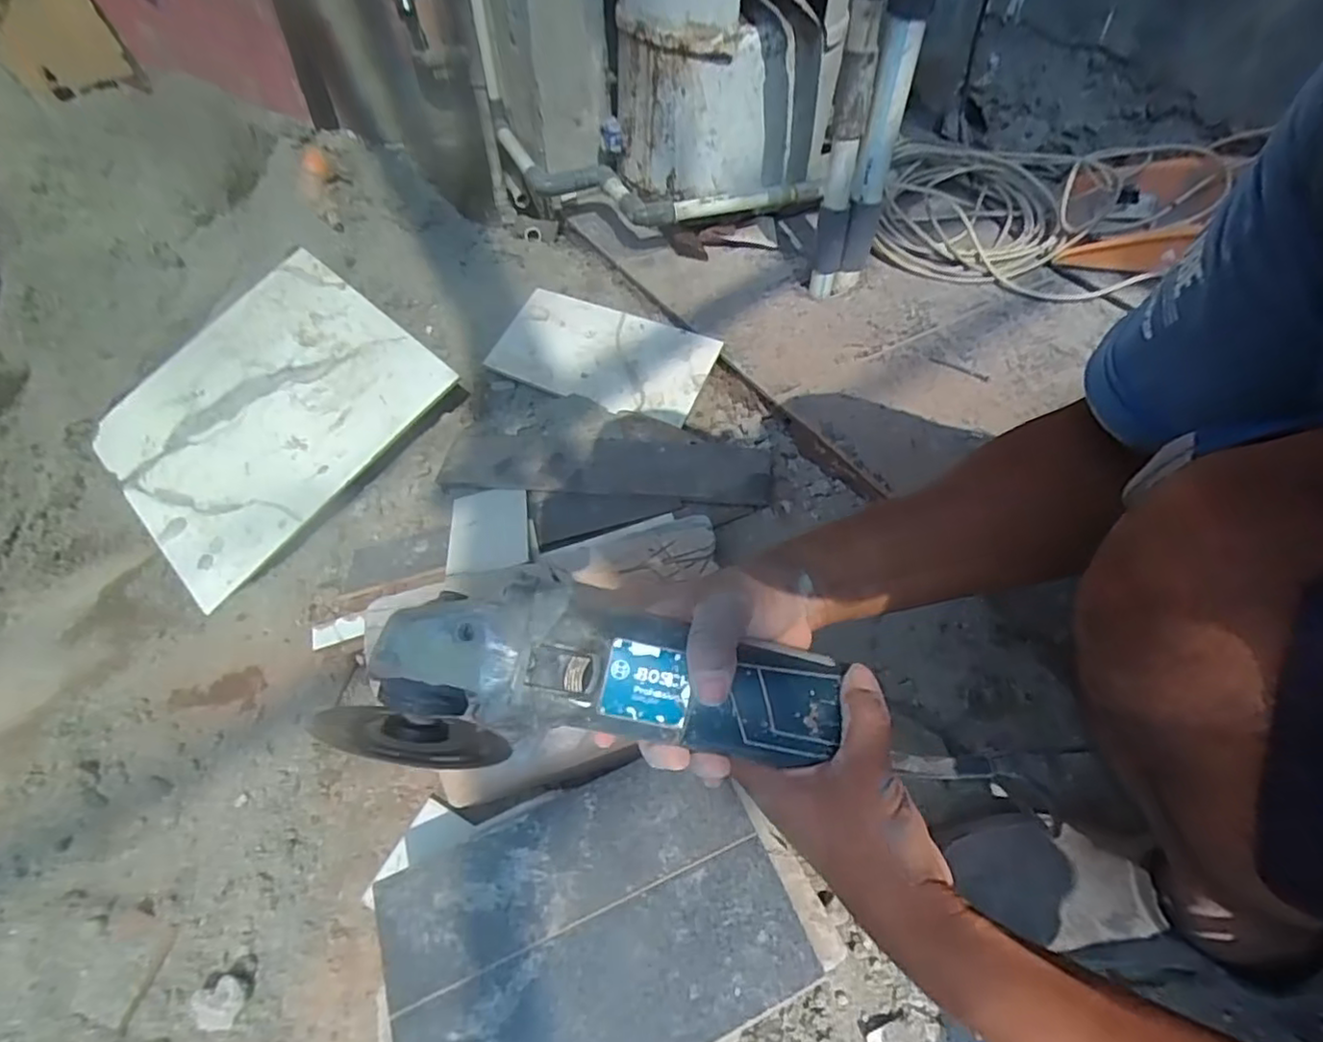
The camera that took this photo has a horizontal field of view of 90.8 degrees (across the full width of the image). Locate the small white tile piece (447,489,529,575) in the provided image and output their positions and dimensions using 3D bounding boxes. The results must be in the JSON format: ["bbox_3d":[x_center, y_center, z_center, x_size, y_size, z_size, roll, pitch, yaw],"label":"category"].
[{"bbox_3d":[-0.195,0.009,0.734,0.088,0.012,0.145,-10,37,-5],"label":"small white tile piece"}]

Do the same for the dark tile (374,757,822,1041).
[{"bbox_3d":[-0.053,0.278,0.447,0.263,0.009,0.177,-18,51,-16],"label":"dark tile"}]

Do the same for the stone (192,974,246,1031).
[{"bbox_3d":[-0.342,0.376,0.509,0.037,0.018,0.031,-25,57,-12],"label":"stone"}]

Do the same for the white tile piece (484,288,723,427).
[{"bbox_3d":[-0.078,-0.228,0.876,0.294,0.015,0.161,23,60,20],"label":"white tile piece"}]

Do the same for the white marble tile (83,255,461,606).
[{"bbox_3d":[-0.543,-0.154,0.887,0.438,0.011,0.402,38,79,26],"label":"white marble tile"}]

